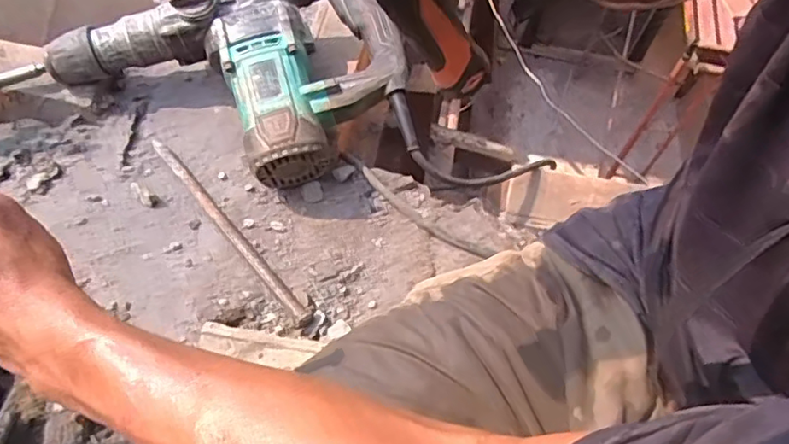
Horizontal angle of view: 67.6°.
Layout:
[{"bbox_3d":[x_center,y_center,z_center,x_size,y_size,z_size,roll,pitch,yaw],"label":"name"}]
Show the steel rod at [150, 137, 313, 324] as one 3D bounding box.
[{"bbox_3d":[-0.171,0.004,0.596,0.014,0.018,0.263,-36,67,-23],"label":"steel rod"}]

